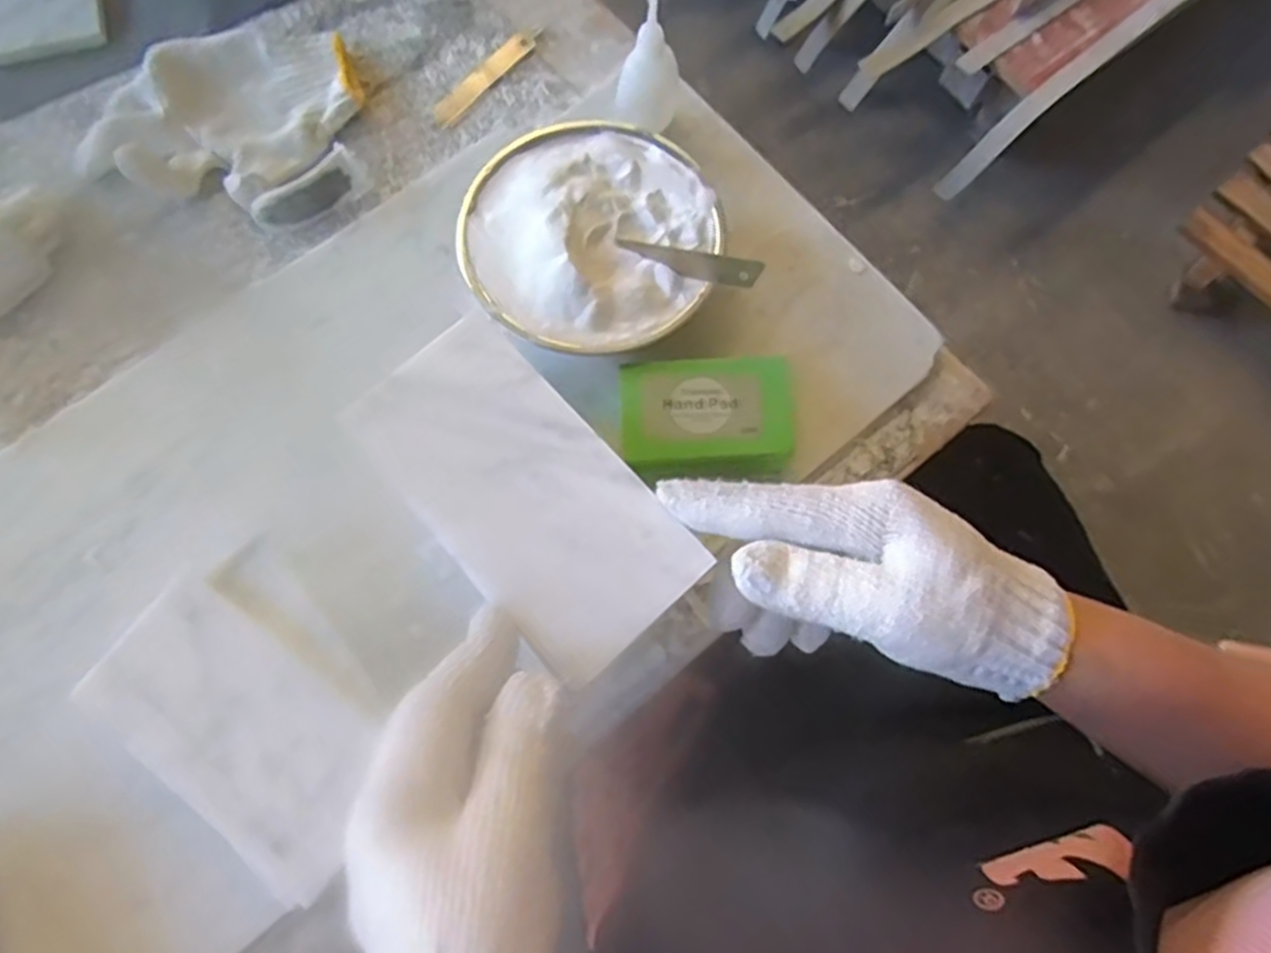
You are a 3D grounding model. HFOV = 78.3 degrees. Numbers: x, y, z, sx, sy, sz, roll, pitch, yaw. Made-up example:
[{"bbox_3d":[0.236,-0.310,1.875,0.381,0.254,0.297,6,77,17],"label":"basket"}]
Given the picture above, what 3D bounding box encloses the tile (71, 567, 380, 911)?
[{"bbox_3d":[-0.183,0.116,0.364,0.151,0.010,0.077,40,77,10],"label":"tile"}]

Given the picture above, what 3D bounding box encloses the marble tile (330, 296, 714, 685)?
[{"bbox_3d":[-0.045,0.006,0.326,0.078,0.004,0.148,-41,87,-17],"label":"marble tile"}]

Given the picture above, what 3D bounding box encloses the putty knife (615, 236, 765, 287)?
[{"bbox_3d":[0.029,-0.122,0.444,0.086,0.004,0.016,15,107,16],"label":"putty knife"}]

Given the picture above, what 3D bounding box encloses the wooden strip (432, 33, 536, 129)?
[{"bbox_3d":[-0.102,-0.270,0.528,0.016,0.006,0.093,40,72,0],"label":"wooden strip"}]

